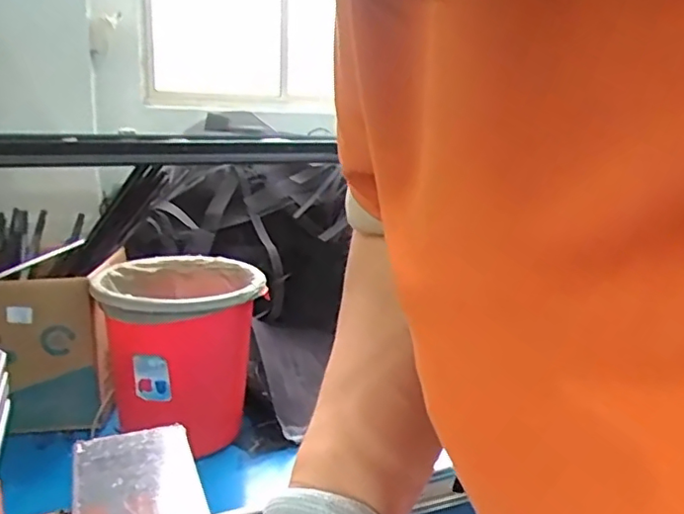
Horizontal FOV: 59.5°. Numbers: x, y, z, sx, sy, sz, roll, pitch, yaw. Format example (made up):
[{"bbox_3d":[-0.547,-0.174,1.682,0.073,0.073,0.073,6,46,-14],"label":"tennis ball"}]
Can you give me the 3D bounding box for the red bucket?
[{"bbox_3d":[-0.504,0.303,1.900,0.471,0.503,0.437,3,15,-1],"label":"red bucket"}]

